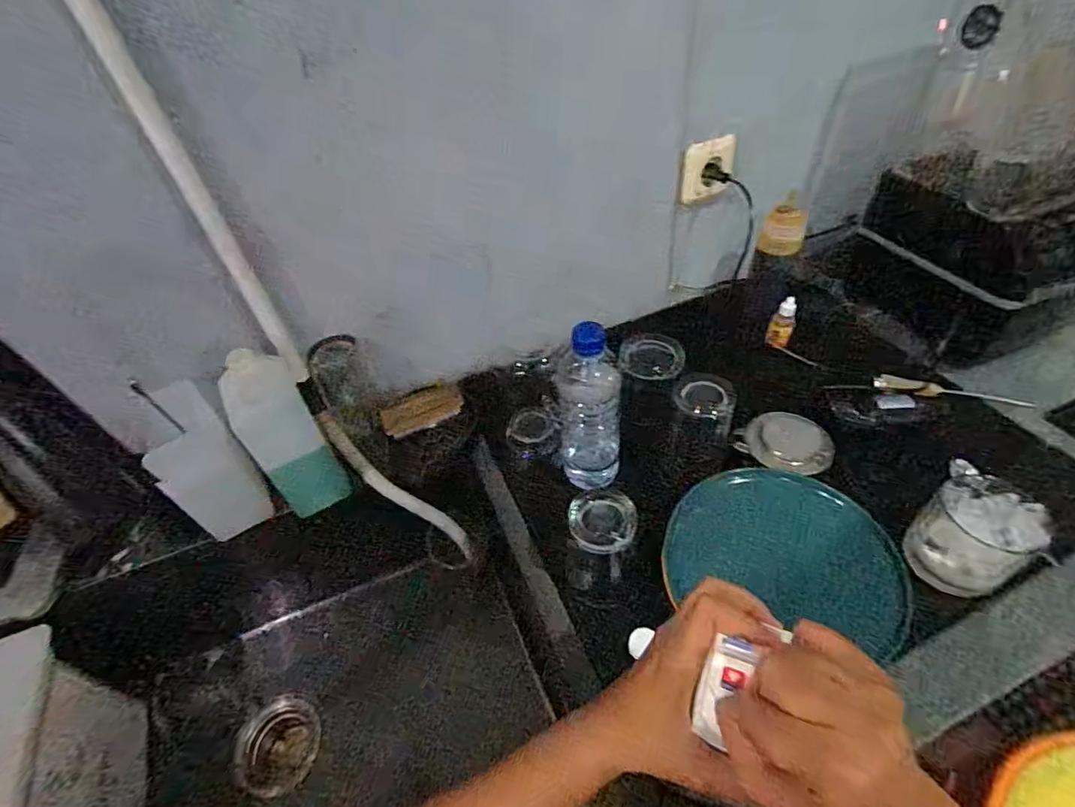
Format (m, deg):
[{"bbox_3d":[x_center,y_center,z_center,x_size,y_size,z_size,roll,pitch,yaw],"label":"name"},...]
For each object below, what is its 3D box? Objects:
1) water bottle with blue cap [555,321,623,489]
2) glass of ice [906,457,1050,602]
[{"bbox_3d":[0.056,0.006,0.558,0.064,0.215,0.056,0,47,7],"label":"water bottle with blue cap"},{"bbox_3d":[0.410,0.133,0.496,0.076,0.108,0.085,-36,52,-25],"label":"glass of ice"}]

